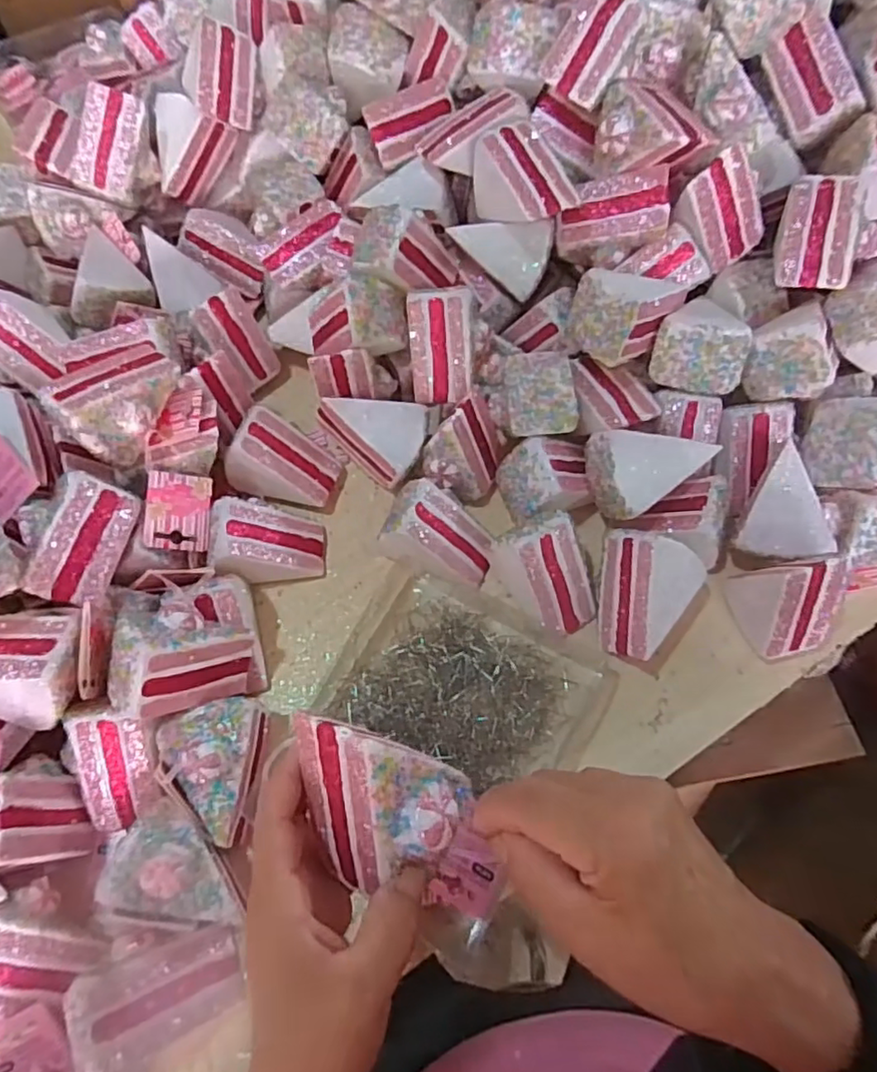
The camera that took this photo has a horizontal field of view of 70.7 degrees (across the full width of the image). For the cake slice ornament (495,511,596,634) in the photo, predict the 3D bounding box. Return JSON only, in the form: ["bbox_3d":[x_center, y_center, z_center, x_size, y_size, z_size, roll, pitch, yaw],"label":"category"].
[{"bbox_3d":[0.084,0.027,0.466,0.056,0.062,0.083,-26,65,-11],"label":"cake slice ornament"}]

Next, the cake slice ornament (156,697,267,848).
[{"bbox_3d":[-0.148,0.150,0.403,0.064,0.036,0.082,-13,64,-5],"label":"cake slice ornament"}]

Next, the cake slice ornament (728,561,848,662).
[{"bbox_3d":[0.248,0.044,0.431,0.059,0.080,0.060,-13,64,-5],"label":"cake slice ornament"}]

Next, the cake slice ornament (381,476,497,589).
[{"bbox_3d":[0.001,-0.003,0.486,0.081,0.058,0.063,15,65,9],"label":"cake slice ornament"}]

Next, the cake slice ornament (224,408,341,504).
[{"bbox_3d":[-0.128,-0.063,0.517,0.075,0.060,0.062,8,64,6],"label":"cake slice ornament"}]

